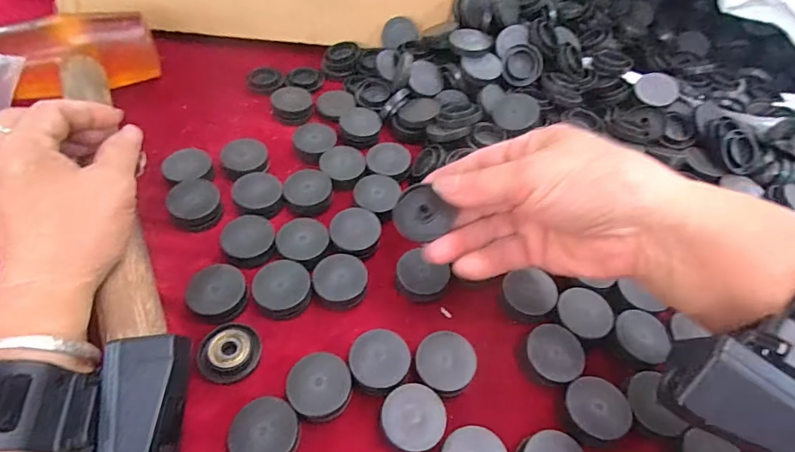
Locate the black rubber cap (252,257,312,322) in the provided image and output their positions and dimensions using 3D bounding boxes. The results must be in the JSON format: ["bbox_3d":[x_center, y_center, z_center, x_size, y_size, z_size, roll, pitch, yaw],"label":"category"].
[{"bbox_3d":[-0.069,0.037,0.269,0.032,0.011,0.035,3,55,-4],"label":"black rubber cap"}]

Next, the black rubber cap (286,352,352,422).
[{"bbox_3d":[-0.041,0.084,0.236,0.032,0.009,0.034,3,55,-4],"label":"black rubber cap"}]

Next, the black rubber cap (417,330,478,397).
[{"bbox_3d":[0.026,0.076,0.247,0.031,0.012,0.032,3,55,-4],"label":"black rubber cap"}]

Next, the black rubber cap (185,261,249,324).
[{"bbox_3d":[-0.104,0.038,0.259,0.031,0.008,0.034,3,55,-4],"label":"black rubber cap"}]

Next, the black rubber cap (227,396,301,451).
[{"bbox_3d":[-0.065,0.102,0.221,0.034,0.008,0.033,3,55,-4],"label":"black rubber cap"}]

